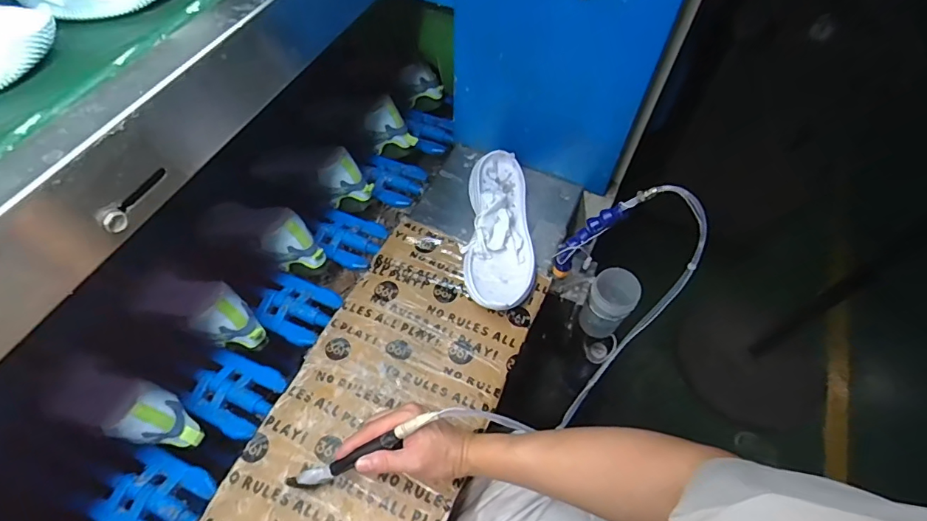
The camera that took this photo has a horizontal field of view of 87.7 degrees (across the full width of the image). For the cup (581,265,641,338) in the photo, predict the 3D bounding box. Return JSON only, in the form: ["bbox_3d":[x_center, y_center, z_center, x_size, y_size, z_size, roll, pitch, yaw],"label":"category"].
[{"bbox_3d":[0.240,0.073,0.799,0.070,0.116,0.071,3,57,-5],"label":"cup"}]

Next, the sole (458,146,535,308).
[{"bbox_3d":[0.051,-0.048,0.723,0.105,0.051,0.274,-1,58,-5],"label":"sole"}]

